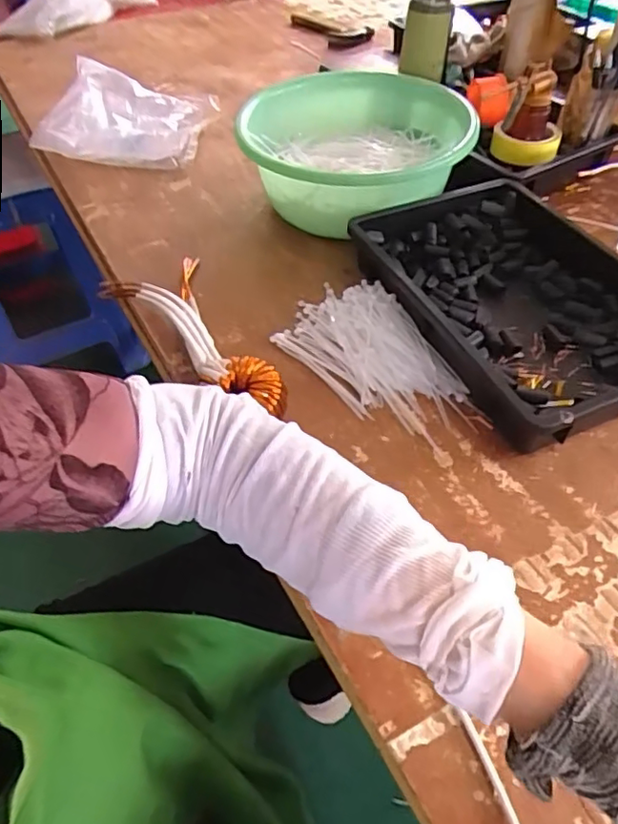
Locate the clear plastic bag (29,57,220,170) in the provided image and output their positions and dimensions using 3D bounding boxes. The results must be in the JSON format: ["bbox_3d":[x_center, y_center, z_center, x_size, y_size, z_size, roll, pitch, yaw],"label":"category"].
[{"bbox_3d":[-0.290,-0.486,0.955,0.259,0.096,0.190,-1,48,2],"label":"clear plastic bag"}]

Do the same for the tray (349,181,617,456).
[{"bbox_3d":[0.241,-0.129,0.666,0.269,0.066,0.366,-19,50,-14],"label":"tray"}]

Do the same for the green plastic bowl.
[{"bbox_3d":[0.067,-0.353,0.813,0.290,0.104,0.303,-1,48,1],"label":"green plastic bowl"}]

